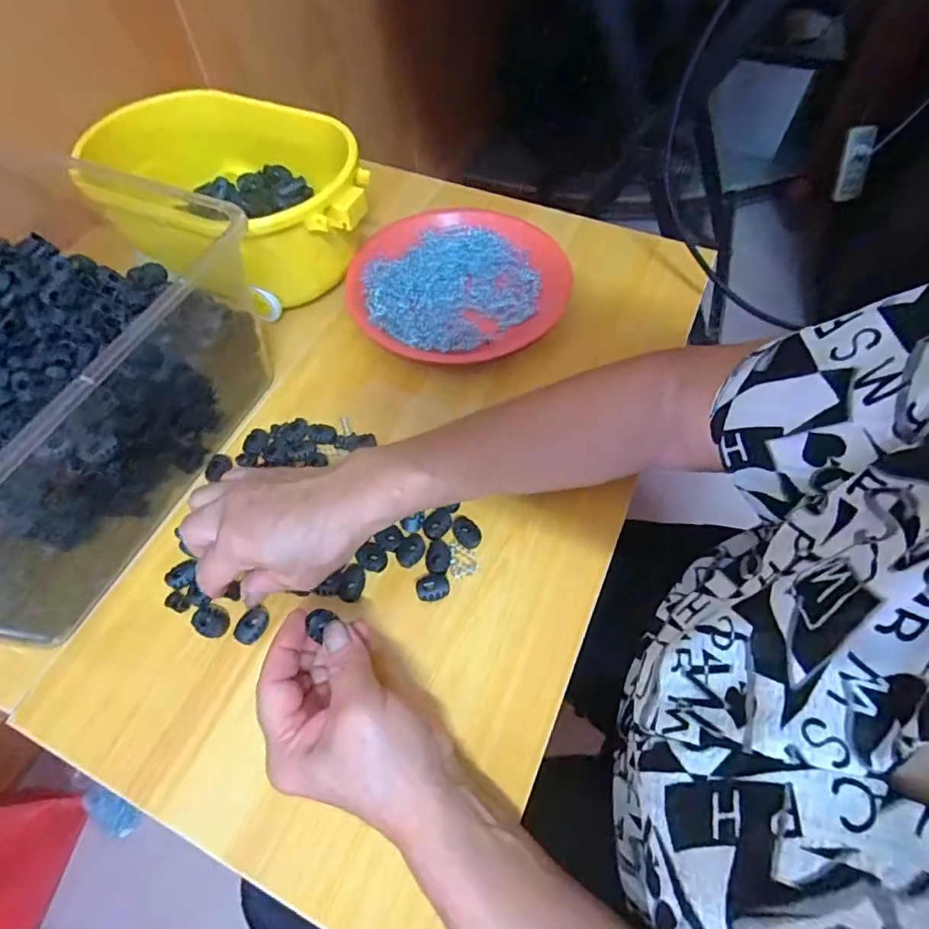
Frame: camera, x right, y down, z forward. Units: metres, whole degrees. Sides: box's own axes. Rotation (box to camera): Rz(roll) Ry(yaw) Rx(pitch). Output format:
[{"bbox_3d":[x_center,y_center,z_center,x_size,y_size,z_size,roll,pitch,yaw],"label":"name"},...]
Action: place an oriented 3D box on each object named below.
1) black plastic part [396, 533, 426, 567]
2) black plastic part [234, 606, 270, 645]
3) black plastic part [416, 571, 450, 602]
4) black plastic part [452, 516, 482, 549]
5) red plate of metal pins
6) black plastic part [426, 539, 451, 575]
[{"bbox_3d":[-0.037,0.058,0.369,0.018,0.004,0.024,19,62,11],"label":"black plastic part"},{"bbox_3d":[-0.135,0.102,0.343,0.017,0.005,0.023,11,61,6],"label":"black plastic part"},{"bbox_3d":[-0.021,0.080,0.355,0.021,0.004,0.018,-10,61,-5],"label":"black plastic part"},{"bbox_3d":[0.001,0.047,0.377,0.018,0.004,0.024,-25,63,-13],"label":"black plastic part"},{"bbox_3d":[-0.007,-0.168,0.494,0.191,0.020,0.176,0,60,0],"label":"red plate of metal pins"},{"bbox_3d":[-0.018,0.062,0.366,0.016,0.004,0.024,11,61,6],"label":"black plastic part"}]

